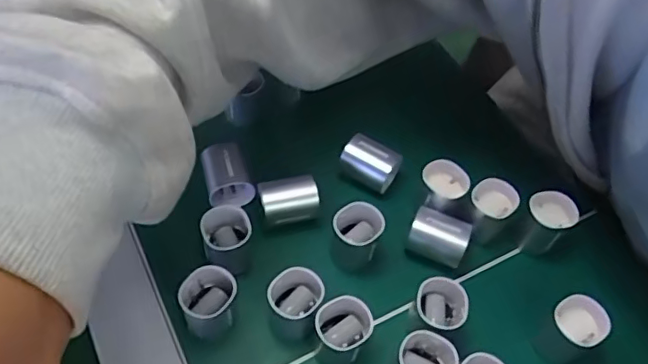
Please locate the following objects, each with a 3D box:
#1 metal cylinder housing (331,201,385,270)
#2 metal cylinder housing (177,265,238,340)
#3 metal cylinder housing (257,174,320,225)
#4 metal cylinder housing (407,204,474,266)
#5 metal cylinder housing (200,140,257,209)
[{"bbox_3d":[0.020,0.033,0.352,0.026,0.034,0.030,34,58,23],"label":"metal cylinder housing"},{"bbox_3d":[-0.064,0.068,0.318,0.031,0.035,0.025,-17,53,-14],"label":"metal cylinder housing"},{"bbox_3d":[-0.022,0.015,0.366,0.036,0.027,0.025,-11,52,-10],"label":"metal cylinder housing"},{"bbox_3d":[0.074,0.036,0.360,0.035,0.027,0.026,19,53,14],"label":"metal cylinder housing"},{"bbox_3d":[-0.065,-0.005,0.377,0.029,0.024,0.040,-13,53,-11],"label":"metal cylinder housing"}]

